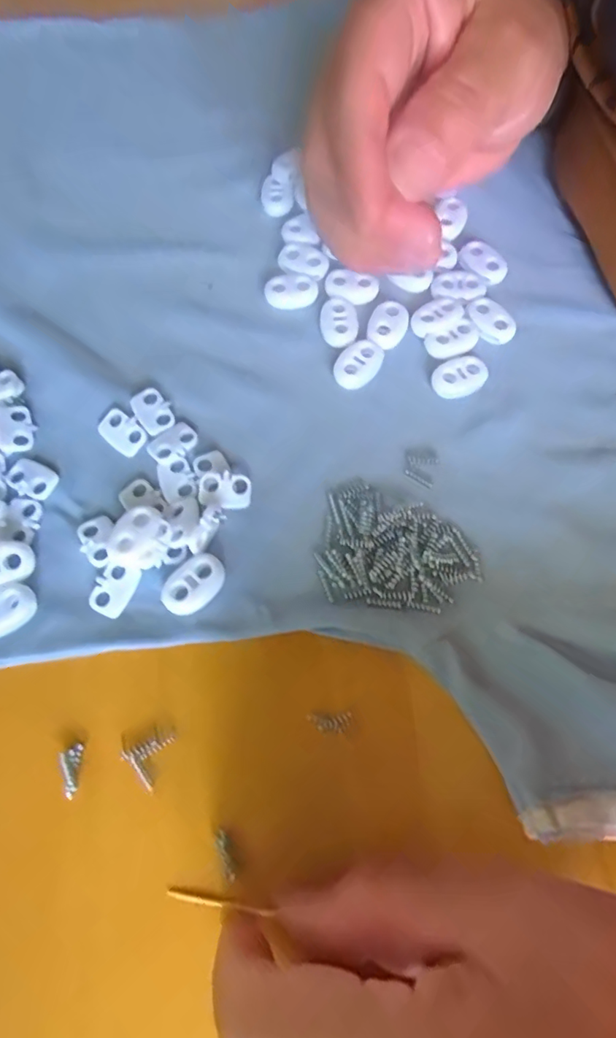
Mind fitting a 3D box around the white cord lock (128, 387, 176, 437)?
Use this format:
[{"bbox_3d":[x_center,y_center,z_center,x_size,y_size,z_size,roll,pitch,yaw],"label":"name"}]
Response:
[{"bbox_3d":[-0.058,-0.041,0.195,0.013,0.004,0.019,-33,73,-11],"label":"white cord lock"}]

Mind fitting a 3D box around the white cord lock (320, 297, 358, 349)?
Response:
[{"bbox_3d":[0.012,-0.080,0.208,0.014,0.004,0.023,-2,70,0],"label":"white cord lock"}]

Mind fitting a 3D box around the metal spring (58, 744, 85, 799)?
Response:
[{"bbox_3d":[-0.071,0.075,0.156,0.005,0.005,0.014,-9,58,-3],"label":"metal spring"}]

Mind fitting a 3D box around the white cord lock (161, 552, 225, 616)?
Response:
[{"bbox_3d":[-0.038,0.022,0.173,0.015,0.005,0.022,38,75,13],"label":"white cord lock"}]

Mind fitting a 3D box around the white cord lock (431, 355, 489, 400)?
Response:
[{"bbox_3d":[0.059,-0.055,0.202,0.020,0.006,0.014,-24,72,-8],"label":"white cord lock"}]

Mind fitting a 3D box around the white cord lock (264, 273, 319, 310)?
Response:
[{"bbox_3d":[-0.007,-0.094,0.217,0.021,0.005,0.014,8,70,3],"label":"white cord lock"}]

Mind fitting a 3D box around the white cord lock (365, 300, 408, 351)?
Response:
[{"bbox_3d":[0.032,-0.078,0.209,0.015,0.004,0.021,25,72,9],"label":"white cord lock"}]

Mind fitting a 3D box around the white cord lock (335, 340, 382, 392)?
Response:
[{"bbox_3d":[0.020,-0.060,0.204,0.014,0.005,0.022,38,75,13],"label":"white cord lock"}]

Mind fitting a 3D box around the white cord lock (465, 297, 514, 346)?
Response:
[{"bbox_3d":[0.073,-0.080,0.210,0.014,0.004,0.021,-31,73,-10],"label":"white cord lock"}]

